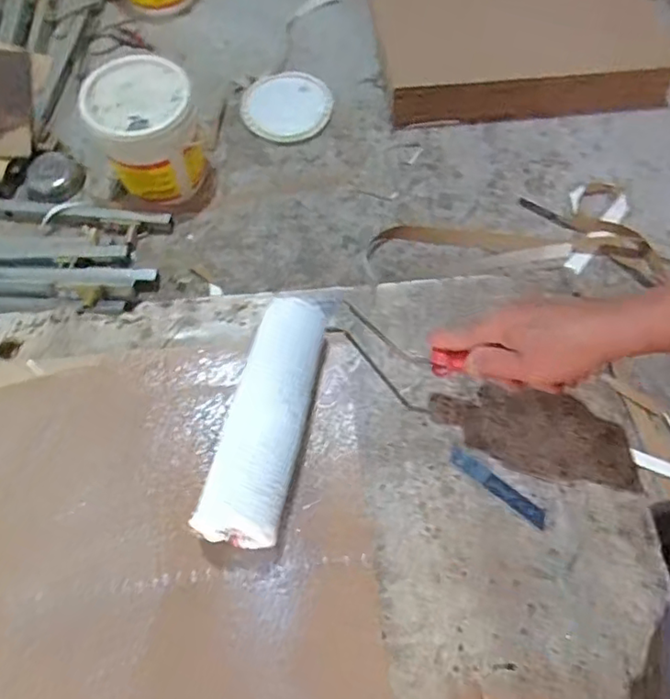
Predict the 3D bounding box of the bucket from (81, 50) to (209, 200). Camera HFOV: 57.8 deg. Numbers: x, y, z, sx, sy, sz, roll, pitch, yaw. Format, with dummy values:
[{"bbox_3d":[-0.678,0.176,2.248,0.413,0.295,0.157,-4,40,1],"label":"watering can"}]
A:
[{"bbox_3d":[-0.499,-0.583,1.615,0.256,0.268,0.281,1,65,-1],"label":"bucket"}]

